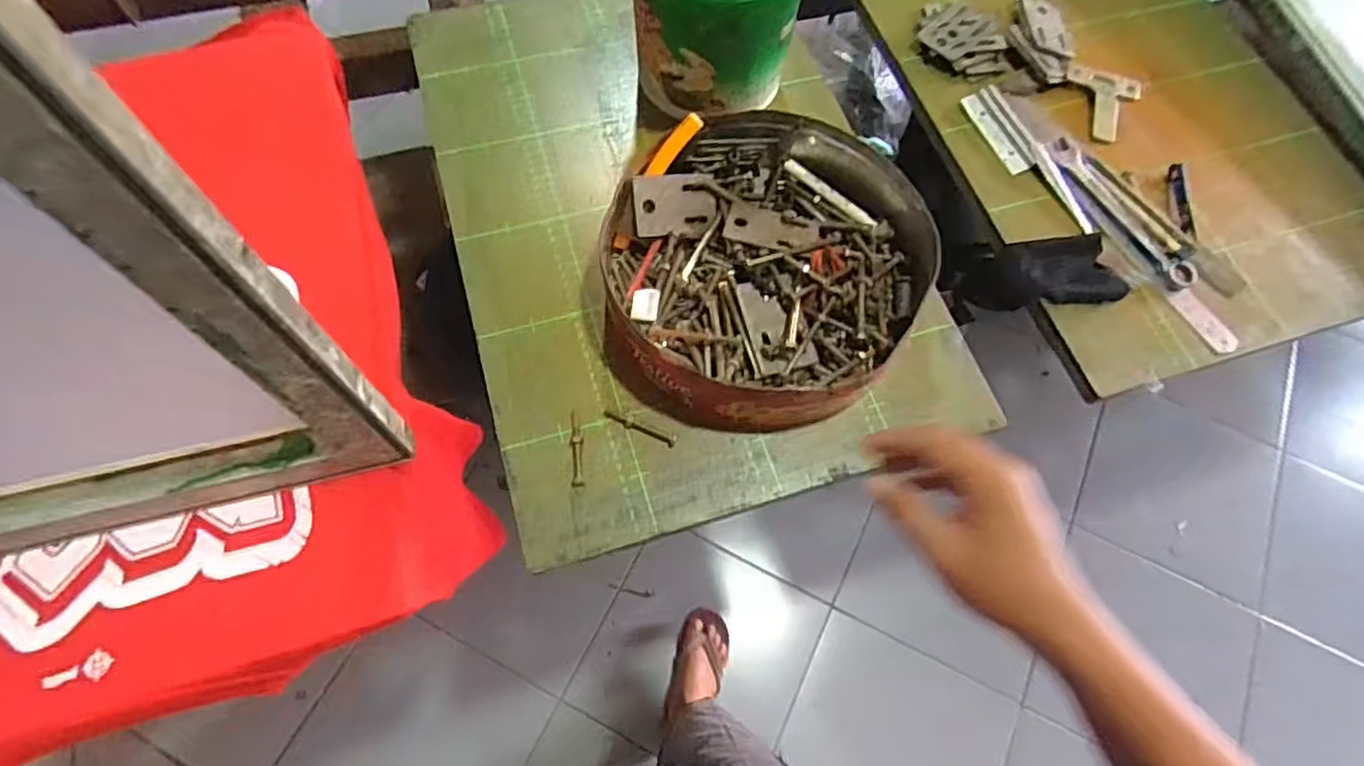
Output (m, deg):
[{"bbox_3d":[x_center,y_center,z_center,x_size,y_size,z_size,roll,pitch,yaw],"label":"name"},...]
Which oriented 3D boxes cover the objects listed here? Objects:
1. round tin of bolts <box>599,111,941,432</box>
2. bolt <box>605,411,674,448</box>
[{"bbox_3d":[0.068,-0.102,0.566,0.267,0.066,0.276,1,67,-3],"label":"round tin of bolts"},{"bbox_3d":[-0.034,0.035,0.537,0.061,0.011,0.011,23,68,7],"label":"bolt"}]

